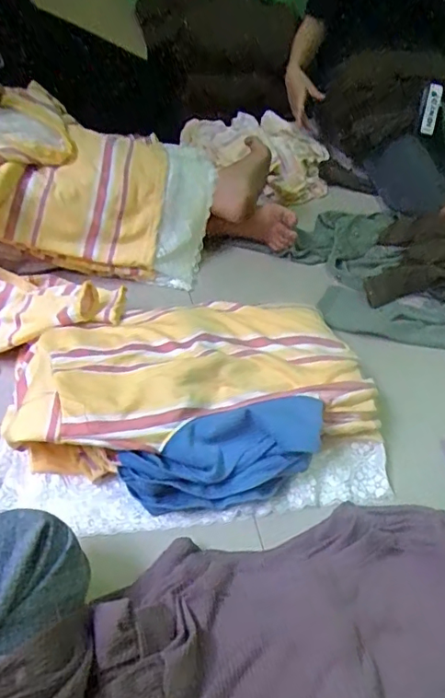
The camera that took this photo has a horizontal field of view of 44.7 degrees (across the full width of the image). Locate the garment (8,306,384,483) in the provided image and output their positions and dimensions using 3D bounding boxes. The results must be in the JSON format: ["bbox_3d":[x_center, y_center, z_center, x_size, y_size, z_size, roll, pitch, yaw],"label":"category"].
[{"bbox_3d":[-0.034,0.027,0.676,0.425,0.095,0.235,-6,44,-12],"label":"garment"}]

